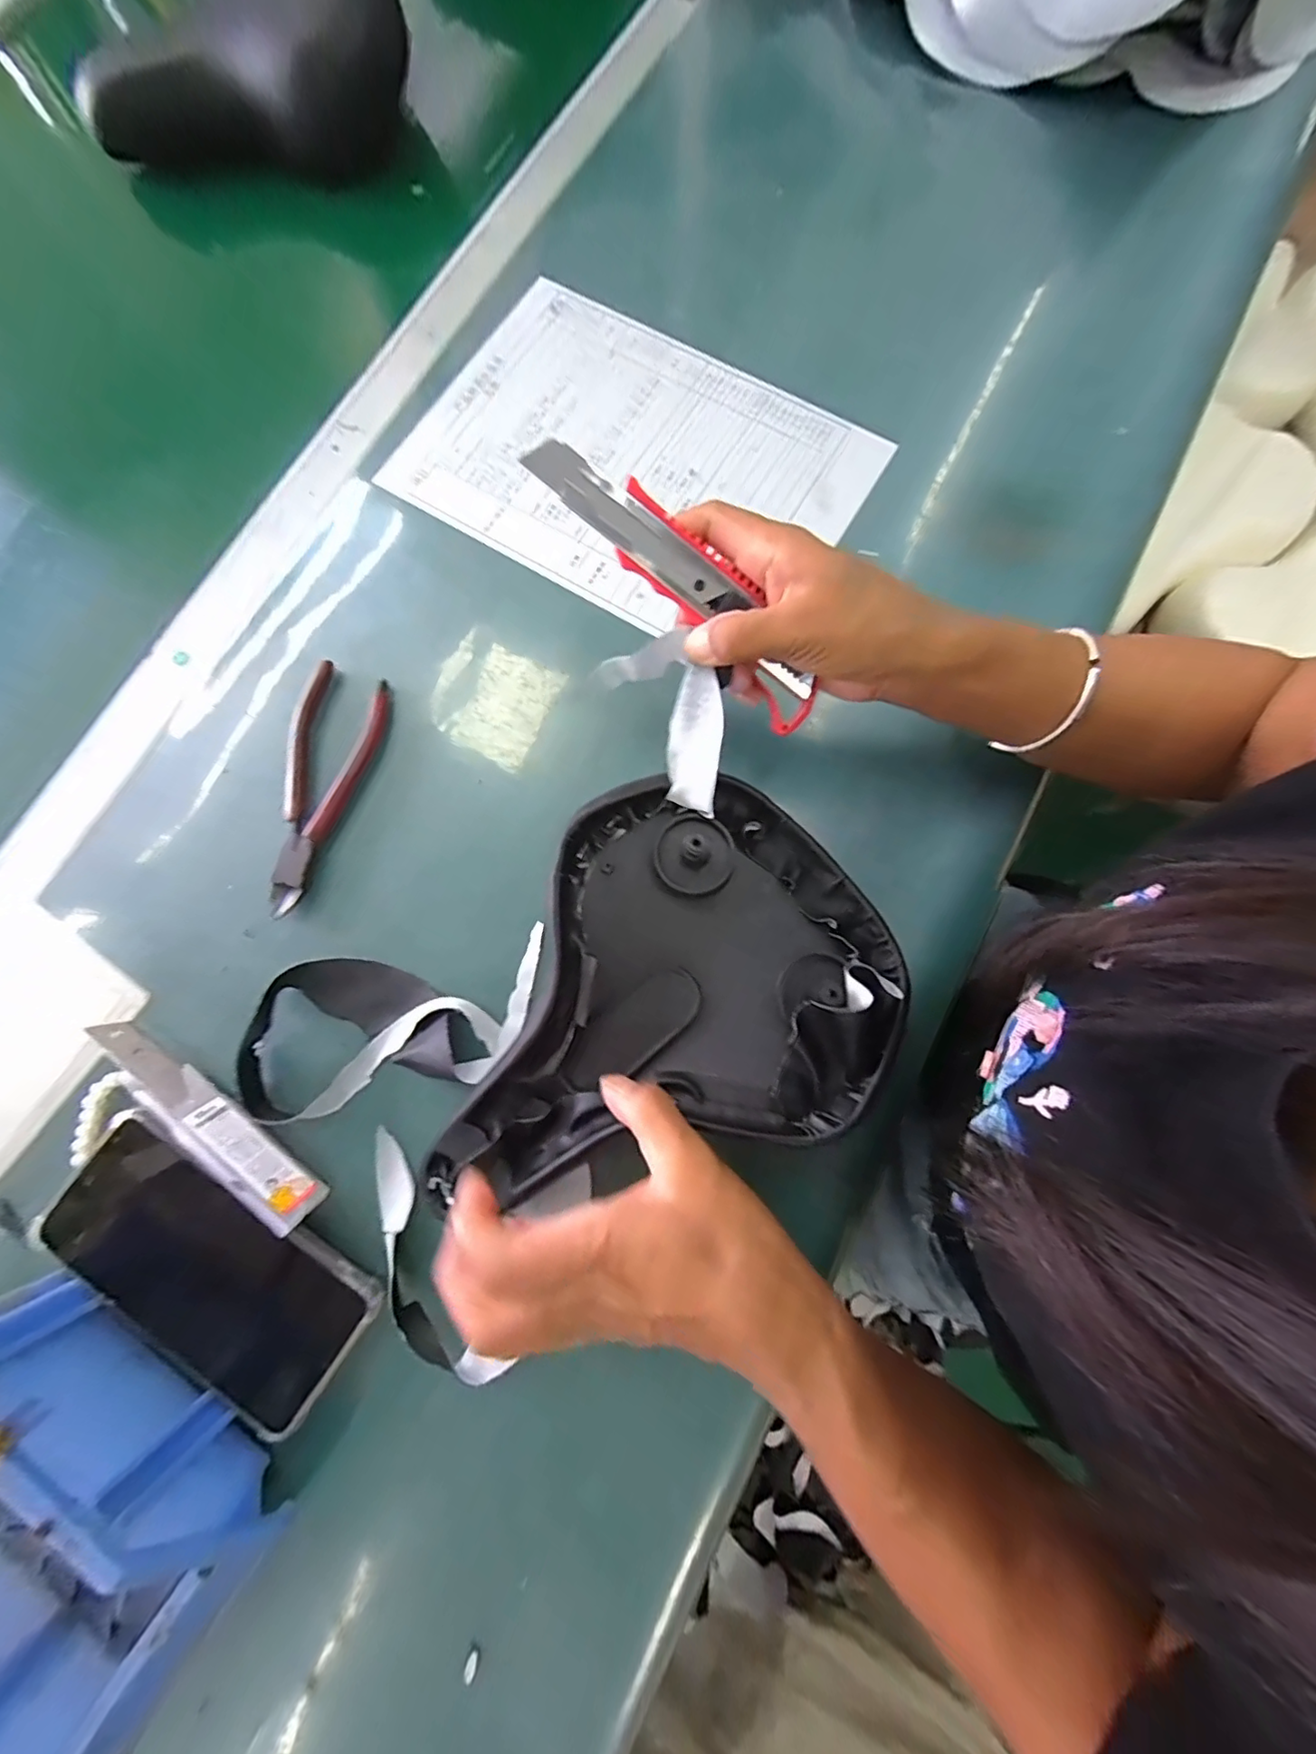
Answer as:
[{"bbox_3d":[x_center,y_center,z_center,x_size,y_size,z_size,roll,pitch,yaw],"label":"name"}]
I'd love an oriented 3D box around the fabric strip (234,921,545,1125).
[{"bbox_3d":[-0.145,0.079,0.306,0.166,0.022,0.079,-11,79,-3],"label":"fabric strip"}]

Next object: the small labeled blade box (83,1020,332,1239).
[{"bbox_3d":[-0.239,0.125,0.294,0.153,0.023,0.023,36,81,6],"label":"small labeled blade box"}]

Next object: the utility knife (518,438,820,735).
[{"bbox_3d":[0.014,-0.134,0.261,0.166,0.022,0.036,38,80,-16],"label":"utility knife"}]

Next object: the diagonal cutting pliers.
[{"bbox_3d":[-0.212,-0.056,0.338,0.053,0.012,0.148,18,79,3],"label":"diagonal cutting pliers"}]

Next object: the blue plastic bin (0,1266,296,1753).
[{"bbox_3d":[-0.274,0.277,0.238,0.181,0.074,0.119,35,81,6],"label":"blue plastic bin"}]

